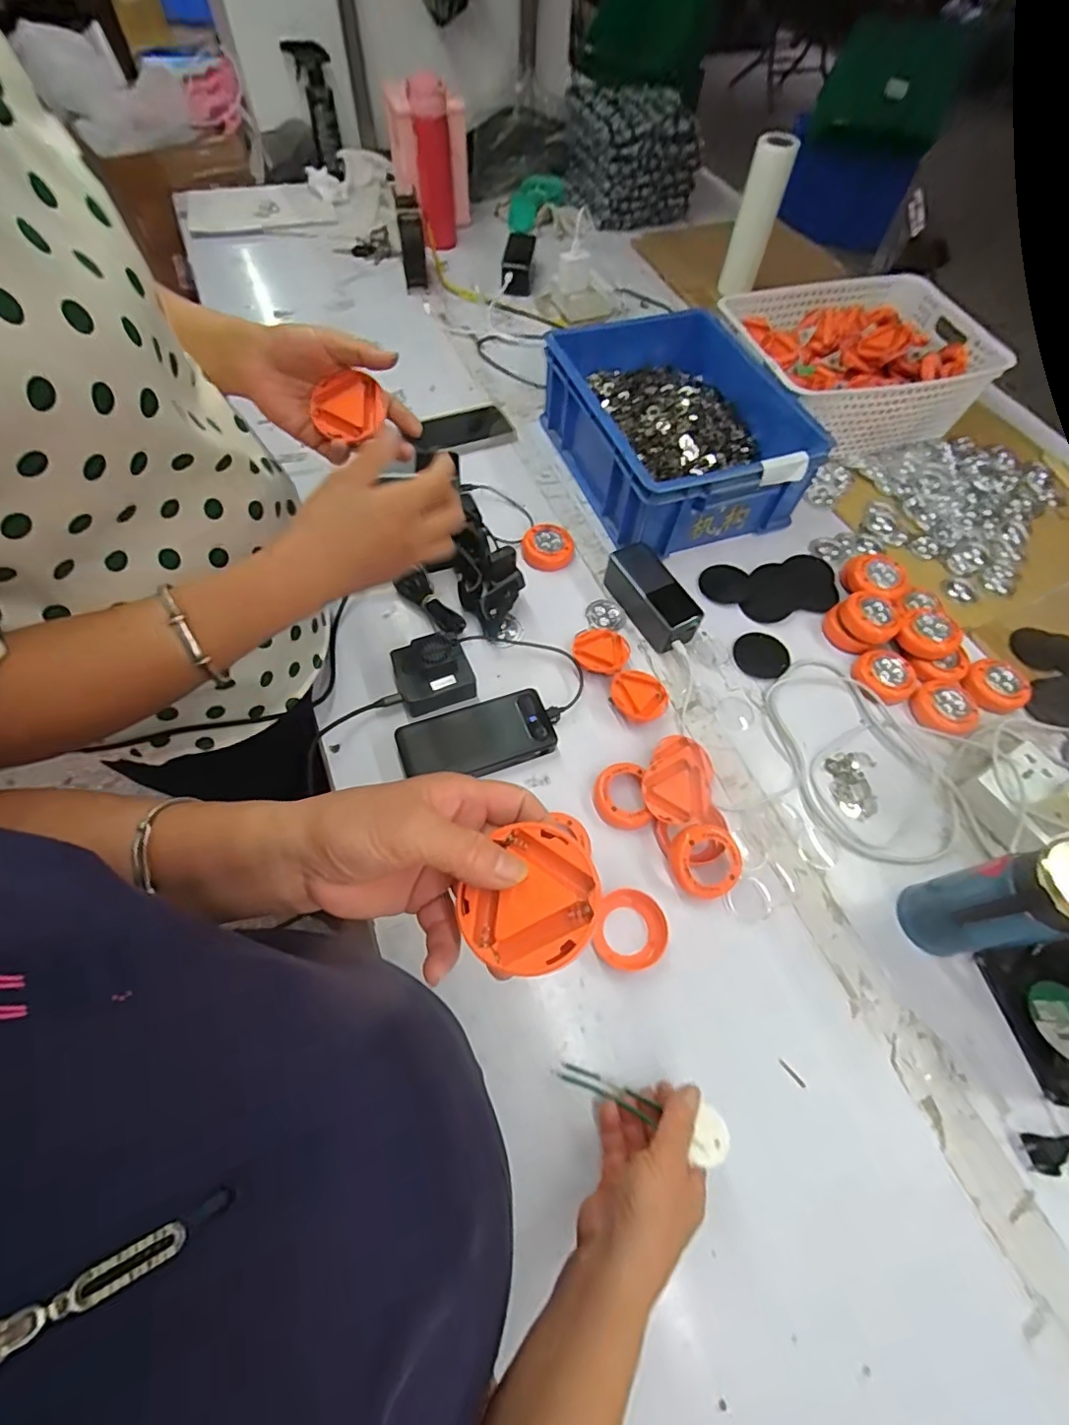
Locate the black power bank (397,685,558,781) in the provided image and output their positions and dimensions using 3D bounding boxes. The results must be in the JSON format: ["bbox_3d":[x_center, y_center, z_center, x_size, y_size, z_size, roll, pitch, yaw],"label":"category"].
[{"bbox_3d":[-0.058,0.029,0.577,0.155,0.020,0.077,-16,63,-12],"label":"black power bank"}]

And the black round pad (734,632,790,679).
[{"bbox_3d":[0.273,-0.070,0.667,0.063,0.004,0.064,1,61,-2],"label":"black round pad"}]

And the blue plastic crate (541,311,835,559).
[{"bbox_3d":[0.195,-0.394,0.776,0.277,0.119,0.351,-16,63,-12],"label":"blue plastic crate"}]

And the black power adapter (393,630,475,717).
[{"bbox_3d":[-0.109,-0.046,0.596,0.077,0.034,0.074,-16,63,-12],"label":"black power adapter"}]

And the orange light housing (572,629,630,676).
[{"bbox_3d":[0.078,-0.073,0.644,0.063,0.020,0.070,23,62,10],"label":"orange light housing"}]

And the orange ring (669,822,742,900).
[{"bbox_3d":[0.160,0.138,0.519,0.064,0.016,0.066,-1,78,4],"label":"orange ring"}]

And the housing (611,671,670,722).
[{"bbox_3d":[0.117,-0.018,0.619,0.062,0.016,0.061,1,61,-2],"label":"housing"}]

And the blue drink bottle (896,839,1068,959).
[{"bbox_3d":[0.372,0.157,0.450,0.072,0.164,0.062,-7,62,-7],"label":"blue drink bottle"}]

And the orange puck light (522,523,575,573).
[{"bbox_3d":[0.020,-0.214,0.723,0.065,0.026,0.064,1,61,-2],"label":"orange puck light"}]

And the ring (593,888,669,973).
[{"bbox_3d":[0.088,0.196,0.500,0.060,0.016,0.067,15,61,5],"label":"ring"}]

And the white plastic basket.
[{"bbox_3d":[0.496,-0.549,0.877,0.363,0.117,0.308,-17,63,-12],"label":"white plastic basket"}]

